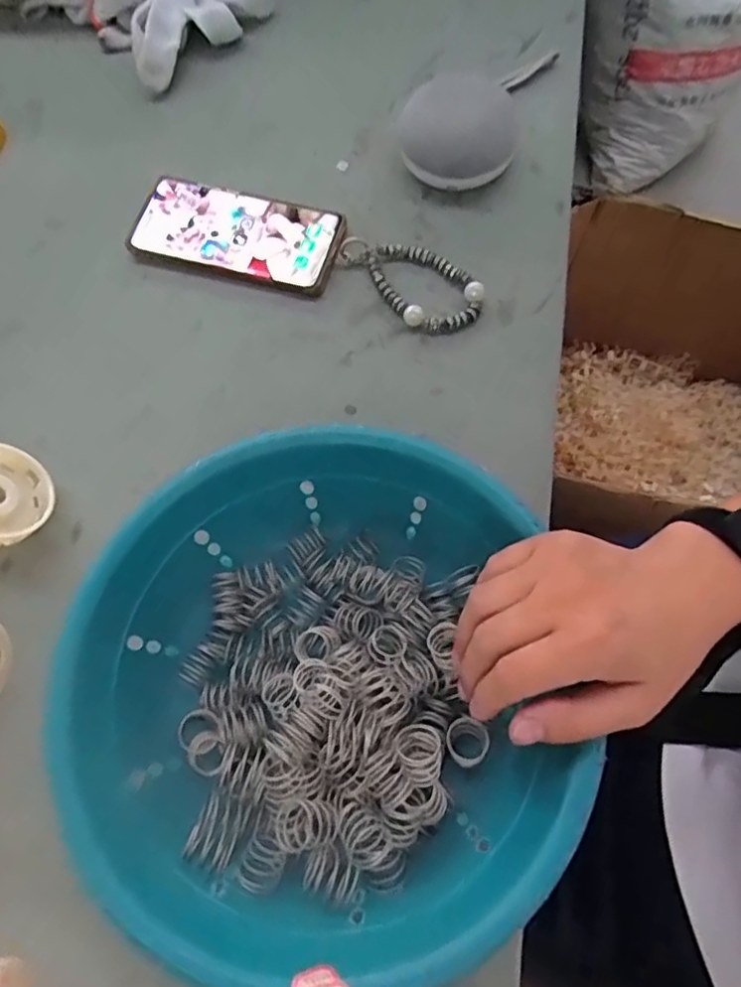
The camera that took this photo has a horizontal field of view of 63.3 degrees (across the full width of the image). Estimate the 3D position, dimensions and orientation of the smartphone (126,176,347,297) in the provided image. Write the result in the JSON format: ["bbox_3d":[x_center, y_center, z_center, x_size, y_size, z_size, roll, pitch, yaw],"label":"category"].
[{"bbox_3d":[-0.110,-0.214,0.496,0.166,0.013,0.080,15,71,7],"label":"smartphone"}]

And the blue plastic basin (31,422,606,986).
[{"bbox_3d":[-0.027,0.102,0.328,0.237,0.082,0.253,0,70,1],"label":"blue plastic basin"}]

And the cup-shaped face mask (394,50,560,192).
[{"bbox_3d":[0.076,-0.302,0.496,0.092,0.053,0.093,24,72,10],"label":"cup-shaped face mask"}]

